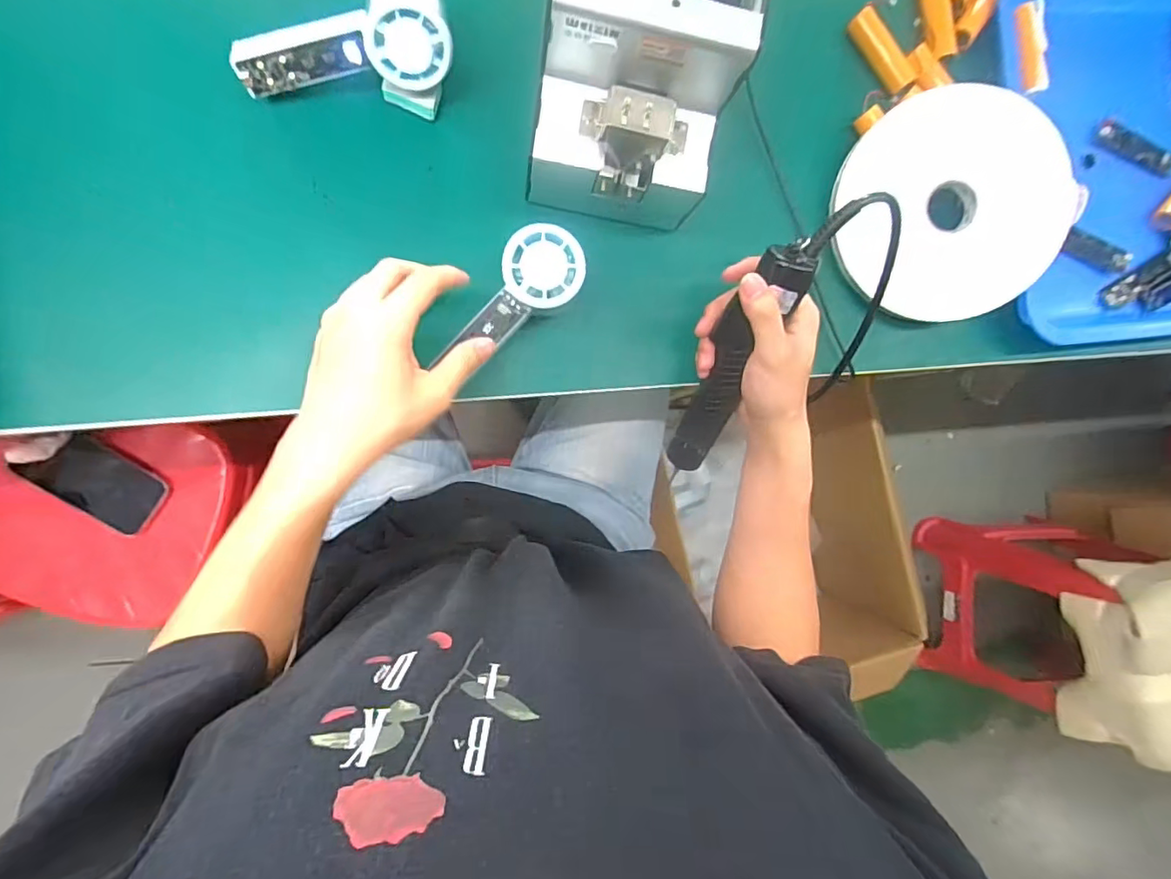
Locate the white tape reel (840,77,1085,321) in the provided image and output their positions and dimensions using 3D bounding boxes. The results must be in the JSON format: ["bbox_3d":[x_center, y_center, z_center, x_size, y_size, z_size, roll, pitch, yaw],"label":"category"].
[{"bbox_3d":[0.299,-0.188,0.452,0.178,0.014,0.175,1,100,8],"label":"white tape reel"}]

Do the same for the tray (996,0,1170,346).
[{"bbox_3d":[0.506,-0.262,0.499,0.279,0.036,0.339,-5,92,-8],"label":"tray"}]

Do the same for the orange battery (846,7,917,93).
[{"bbox_3d":[0.253,-0.331,0.475,0.022,0.019,0.071,-34,95,-6],"label":"orange battery"}]

